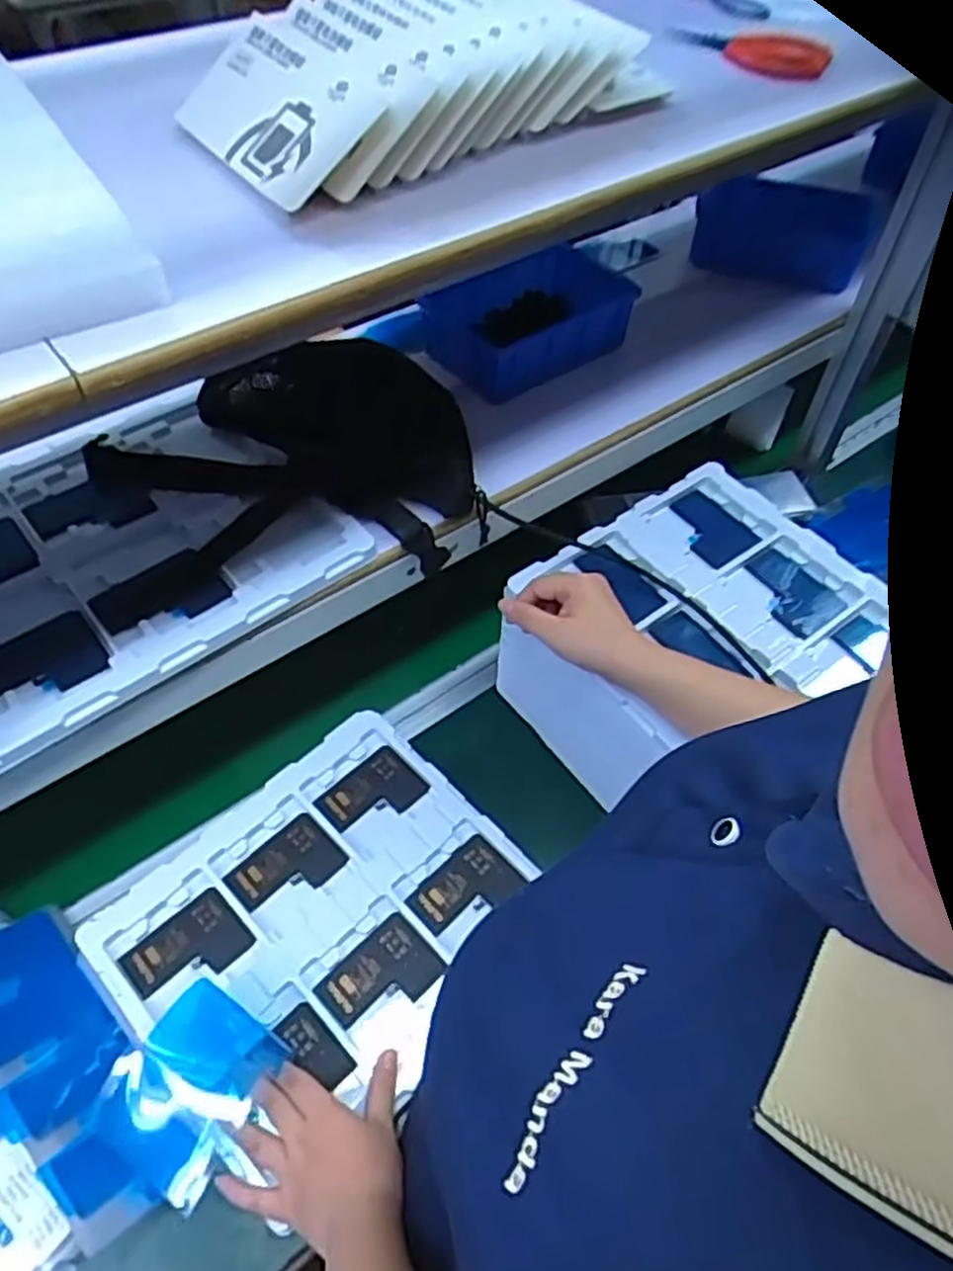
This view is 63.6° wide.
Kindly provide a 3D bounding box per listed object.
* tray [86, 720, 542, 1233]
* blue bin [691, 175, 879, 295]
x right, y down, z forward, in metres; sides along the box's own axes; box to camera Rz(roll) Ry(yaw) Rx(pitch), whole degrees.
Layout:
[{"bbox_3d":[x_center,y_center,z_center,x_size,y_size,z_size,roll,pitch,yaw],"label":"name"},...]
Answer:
[{"bbox_3d":[-0.134,0.238,0.665,0.318,0.034,0.253,-37,61,-26],"label":"tray"},{"bbox_3d":[0.354,-0.472,0.894,0.192,0.076,0.093,16,53,11],"label":"blue bin"}]

